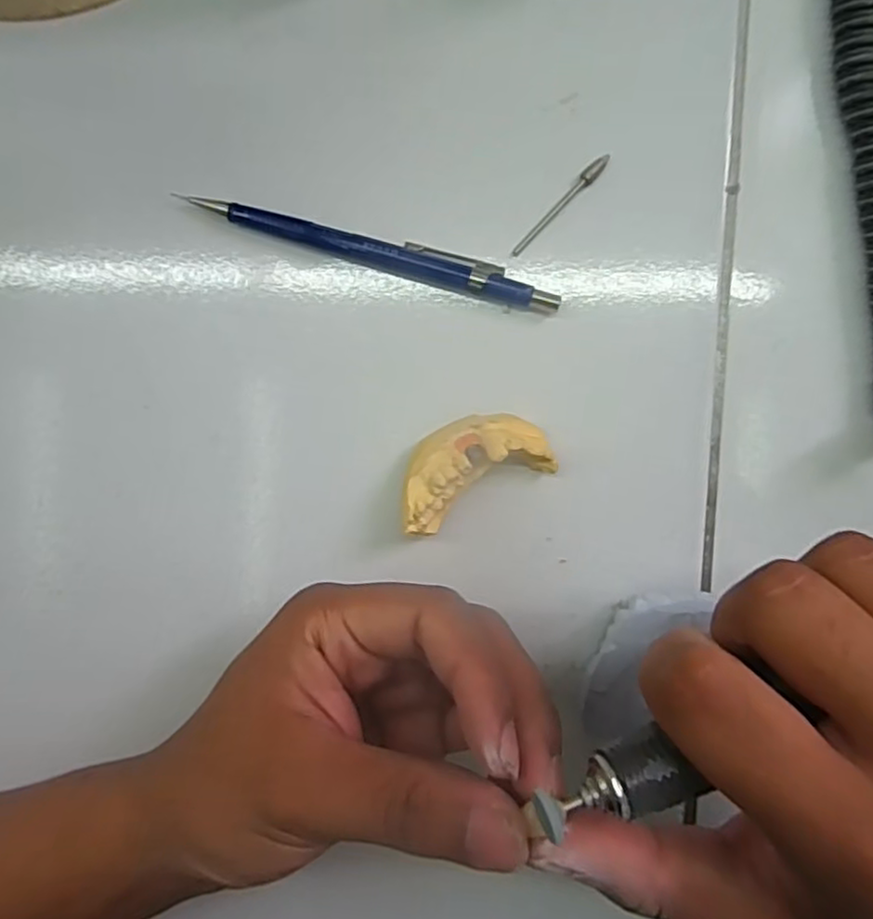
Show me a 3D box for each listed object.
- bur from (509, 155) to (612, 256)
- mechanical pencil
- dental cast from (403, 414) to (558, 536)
[{"bbox_3d":[0.043,-0.090,0.230,0.045,0.005,0.005,-44,90,7],"label":"bur"},{"bbox_3d":[-0.022,-0.075,0.233,0.134,0.010,0.013,17,96,3],"label":"mechanical pencil"},{"bbox_3d":[0.011,0.002,0.231,0.055,0.023,0.031,-29,92,7],"label":"dental cast"}]

